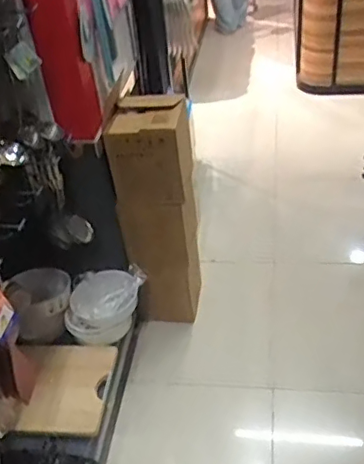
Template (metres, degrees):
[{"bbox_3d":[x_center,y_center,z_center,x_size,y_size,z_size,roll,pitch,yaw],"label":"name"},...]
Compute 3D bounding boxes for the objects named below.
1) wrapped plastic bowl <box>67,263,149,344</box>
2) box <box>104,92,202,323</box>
[{"bbox_3d":[-0.233,0.231,1.751,0.258,0.156,0.163,-14,39,-10],"label":"wrapped plastic bowl"},{"bbox_3d":[-0.067,-0.053,1.765,0.234,0.700,0.219,-5,39,1],"label":"box"}]

